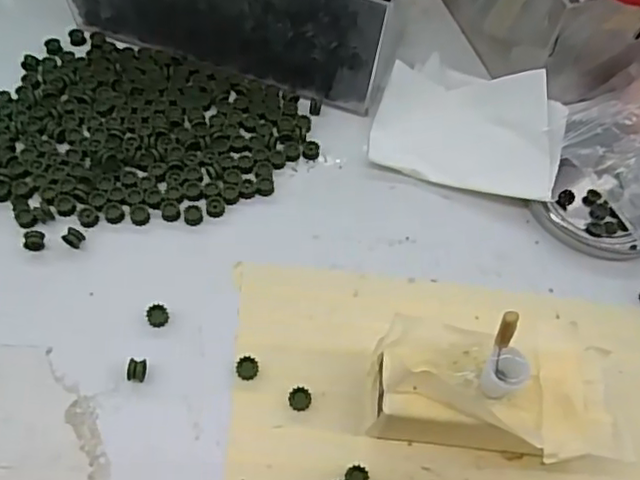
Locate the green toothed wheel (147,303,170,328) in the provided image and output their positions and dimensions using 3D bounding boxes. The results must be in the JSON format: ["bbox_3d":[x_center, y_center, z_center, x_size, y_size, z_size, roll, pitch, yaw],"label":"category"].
[{"bbox_3d":[-0.067,0.031,0.252,0.009,0.005,0.008,-18,62,-15],"label":"green toothed wheel"}]

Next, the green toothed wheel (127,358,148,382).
[{"bbox_3d":[-0.071,0.050,0.239,0.006,0.007,0.009,1,59,-4],"label":"green toothed wheel"}]

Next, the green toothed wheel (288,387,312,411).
[{"bbox_3d":[-0.008,0.062,0.238,0.008,0.005,0.008,2,59,-4],"label":"green toothed wheel"}]

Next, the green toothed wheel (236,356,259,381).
[{"bbox_3d":[-0.029,0.051,0.243,0.009,0.005,0.008,0,59,-5],"label":"green toothed wheel"}]

